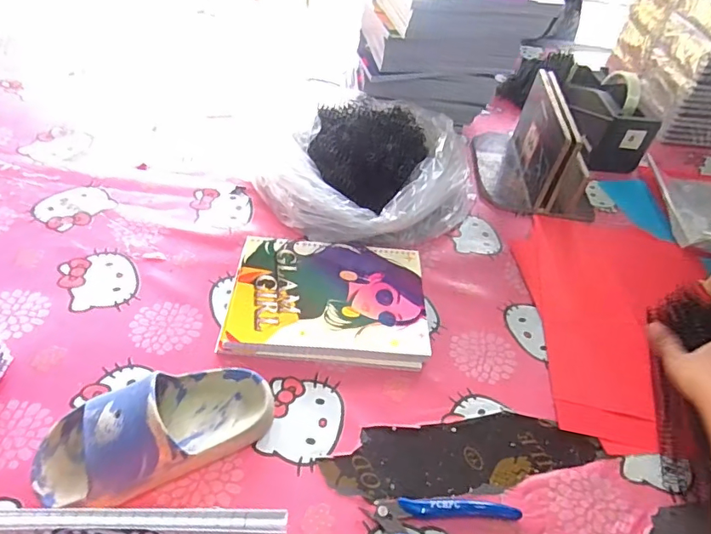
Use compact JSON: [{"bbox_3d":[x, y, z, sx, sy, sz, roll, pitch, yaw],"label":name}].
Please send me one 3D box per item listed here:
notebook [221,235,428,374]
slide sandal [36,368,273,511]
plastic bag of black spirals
[{"bbox_3d":[-0.027,0.030,0.521,0.196,0.020,0.150,5,46,-4],"label":"notebook"},{"bbox_3d":[-0.153,0.123,0.390,0.176,0.059,0.087,-20,52,-26],"label":"slide sandal"},{"bbox_3d":[0.031,-0.117,0.630,0.197,0.094,0.248,38,52,26],"label":"plastic bag of black spirals"}]

